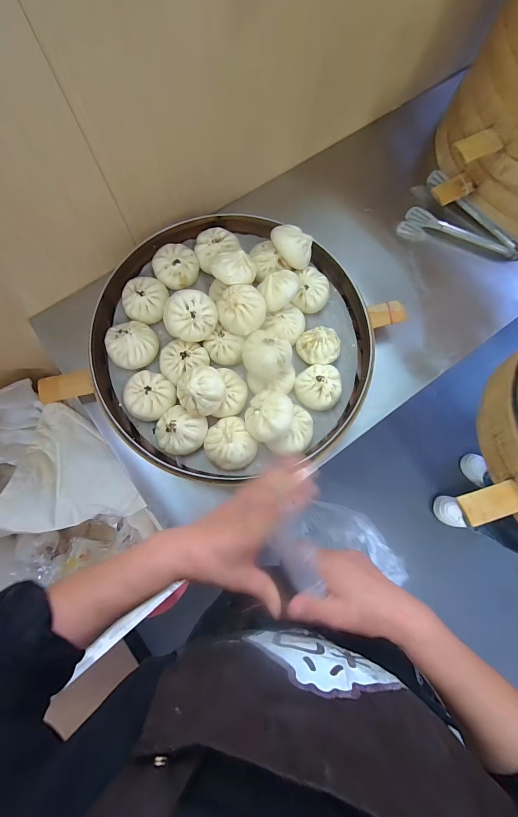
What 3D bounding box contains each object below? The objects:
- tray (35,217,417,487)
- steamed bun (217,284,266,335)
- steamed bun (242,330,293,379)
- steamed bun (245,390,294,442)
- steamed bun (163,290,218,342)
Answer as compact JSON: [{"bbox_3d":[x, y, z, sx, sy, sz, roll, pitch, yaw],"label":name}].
[{"bbox_3d":[-0.044,-0.121,0.581,0.477,0.100,0.458,27,77,7],"label":"tray"},{"bbox_3d":[-0.031,-0.174,0.568,0.081,0.047,0.077,0,75,0],"label":"steamed bun"},{"bbox_3d":[0.014,-0.097,0.555,0.087,0.040,0.085,0,75,0],"label":"steamed bun"},{"bbox_3d":[0.015,0.008,0.535,0.081,0.046,0.079,0,75,0],"label":"steamed bun"},{"bbox_3d":[-0.114,-0.162,0.558,0.079,0.049,0.088,38,78,9],"label":"steamed bun"}]

